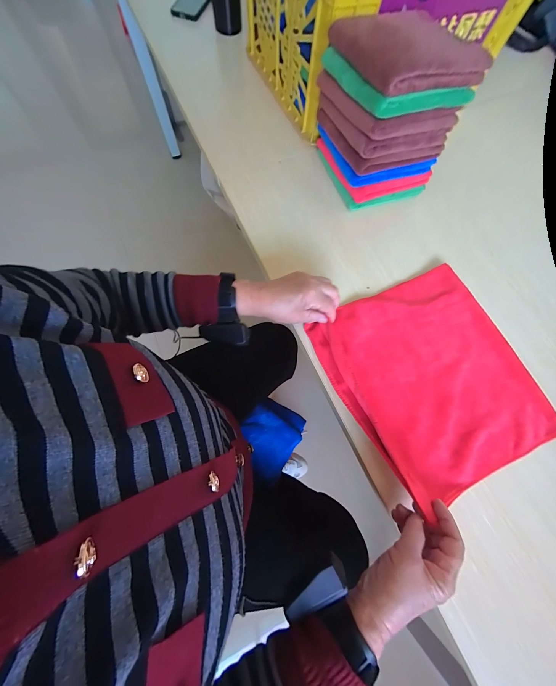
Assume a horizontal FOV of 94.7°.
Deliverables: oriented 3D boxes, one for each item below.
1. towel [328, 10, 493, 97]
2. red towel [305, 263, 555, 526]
[{"bbox_3d":[0.175,-0.423,0.363,0.171,0.034,0.174,-21,73,-8],"label":"towel"},{"bbox_3d":[0.244,0.045,0.399,0.303,0.035,0.307,-23,73,-11],"label":"red towel"}]

